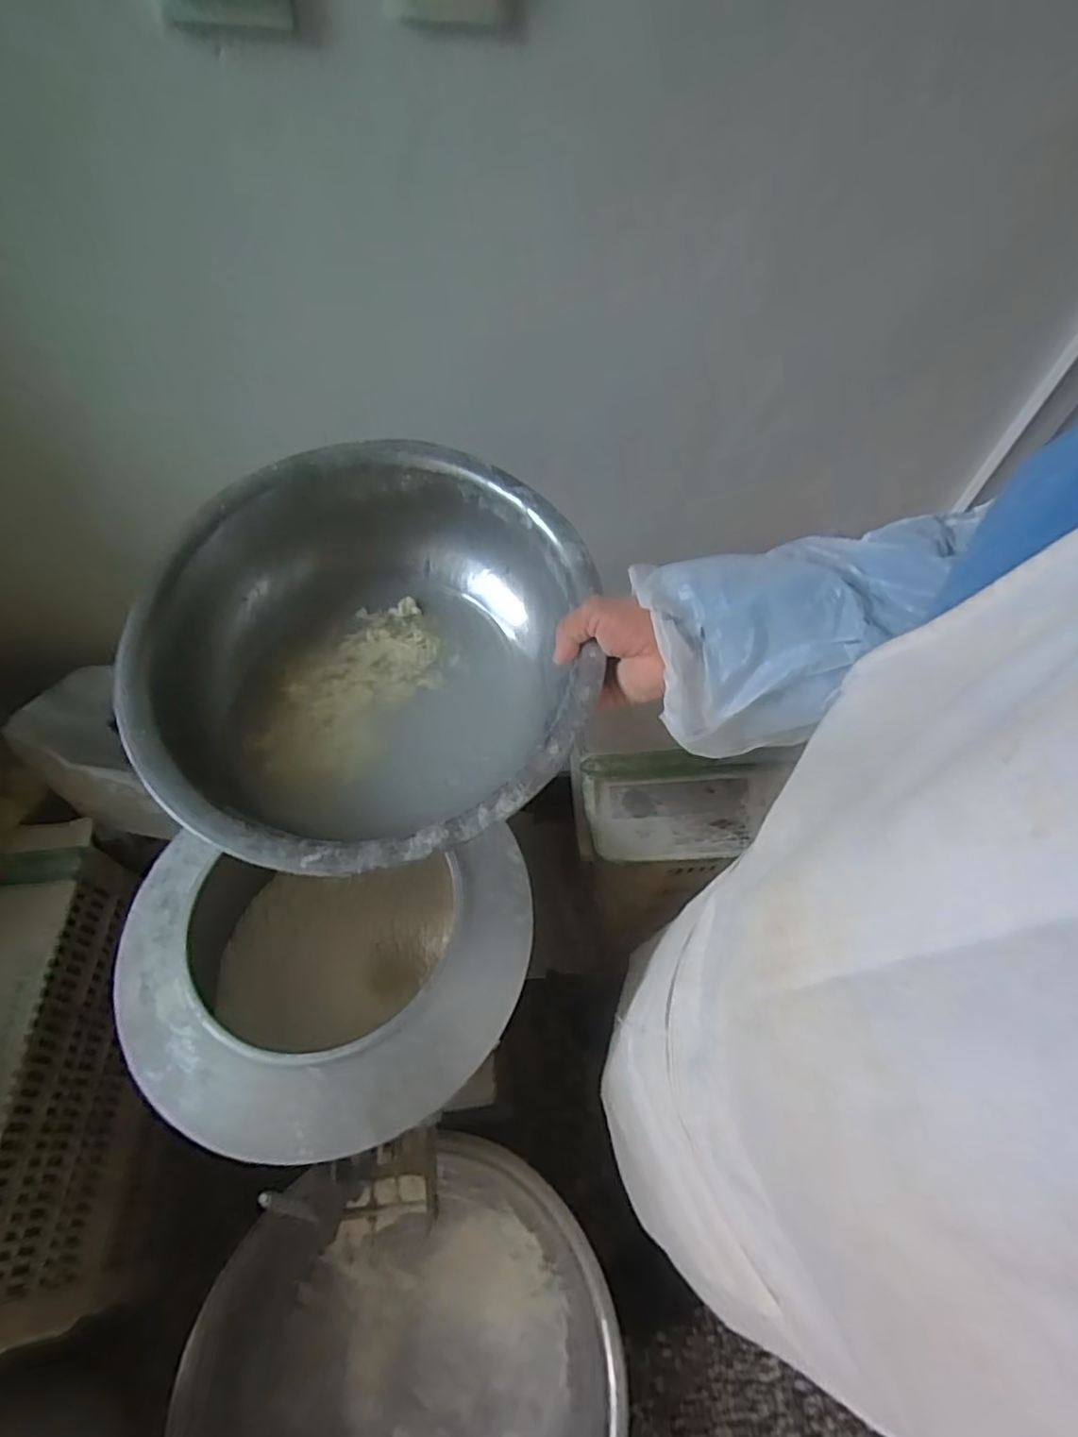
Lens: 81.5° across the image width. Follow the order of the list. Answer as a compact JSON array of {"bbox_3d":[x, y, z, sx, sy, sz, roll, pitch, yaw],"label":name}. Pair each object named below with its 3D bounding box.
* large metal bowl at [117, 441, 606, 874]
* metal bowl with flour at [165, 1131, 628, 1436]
[{"bbox_3d":[-0.120,-0.044,0.486,0.332,0.125,0.332,-1,68,1],"label":"large metal bowl"},{"bbox_3d":[-0.187,0.899,0.844,0.563,0.208,0.517,1,56,-2],"label":"metal bowl with flour"}]

